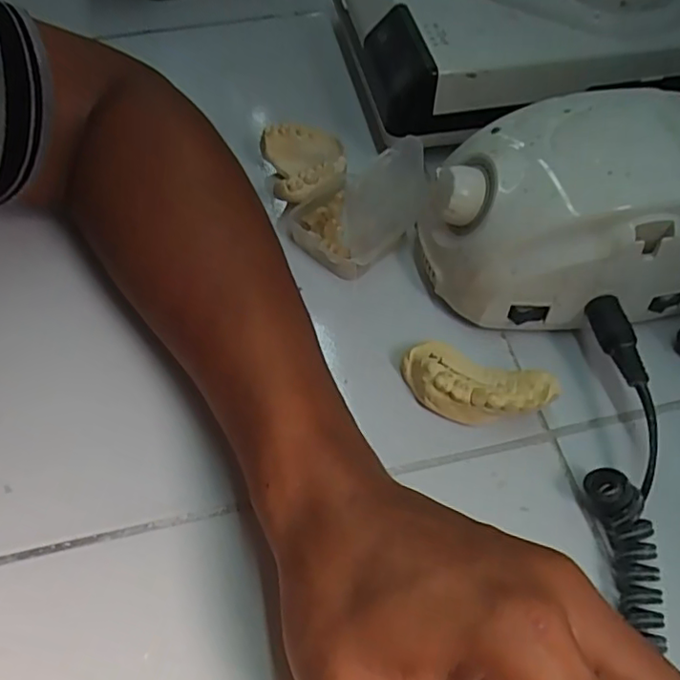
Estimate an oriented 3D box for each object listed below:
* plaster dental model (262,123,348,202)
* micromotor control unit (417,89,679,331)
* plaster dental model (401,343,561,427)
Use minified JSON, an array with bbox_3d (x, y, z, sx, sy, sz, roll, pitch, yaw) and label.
[{"bbox_3d":[-0.020,-0.106,0.349,0.045,0.023,0.050,-12,58,-8],"label":"plaster dental model"},{"bbox_3d":[0.113,-0.062,0.299,0.137,0.082,0.093,-7,57,-5],"label":"micromotor control unit"},{"bbox_3d":[0.064,0.023,0.282,0.069,0.023,0.032,24,60,14],"label":"plaster dental model"}]

